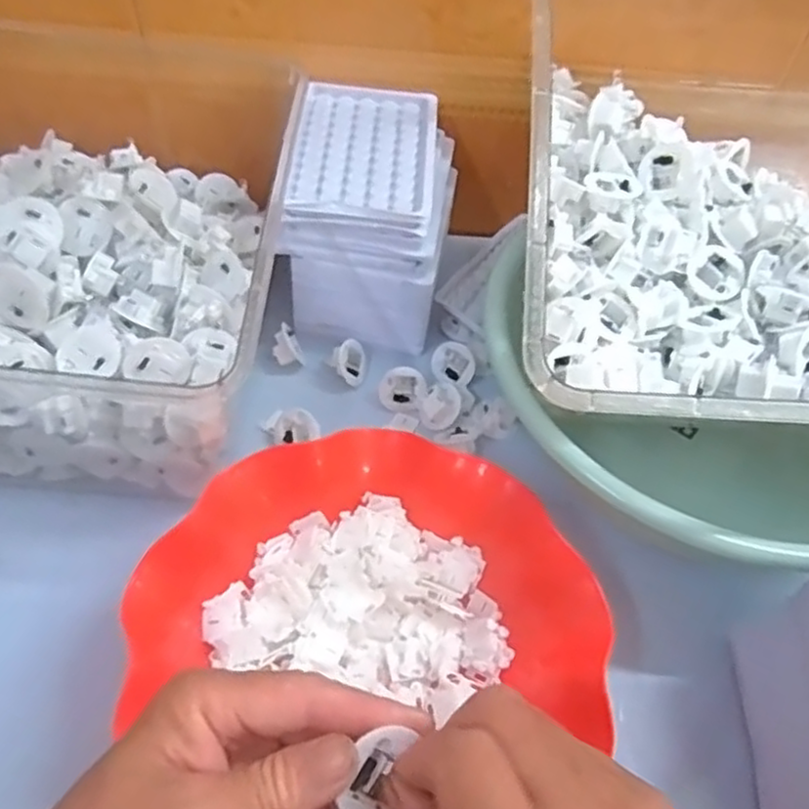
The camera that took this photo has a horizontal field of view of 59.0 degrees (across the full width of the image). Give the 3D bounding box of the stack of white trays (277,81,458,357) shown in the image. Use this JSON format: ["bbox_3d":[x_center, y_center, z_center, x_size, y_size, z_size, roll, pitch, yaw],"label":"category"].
[{"bbox_3d":[-0.023,-0.136,0.516,0.104,0.106,0.146,7,54,0],"label":"stack of white trays"}]

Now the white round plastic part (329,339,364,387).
[{"bbox_3d":[-0.040,-0.030,0.512,0.016,0.026,0.033,-8,61,35],"label":"white round plastic part"}]

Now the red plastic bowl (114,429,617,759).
[{"bbox_3d":[-0.019,0.116,0.363,0.211,0.061,0.197,2,54,-3],"label":"red plastic bowl"}]

